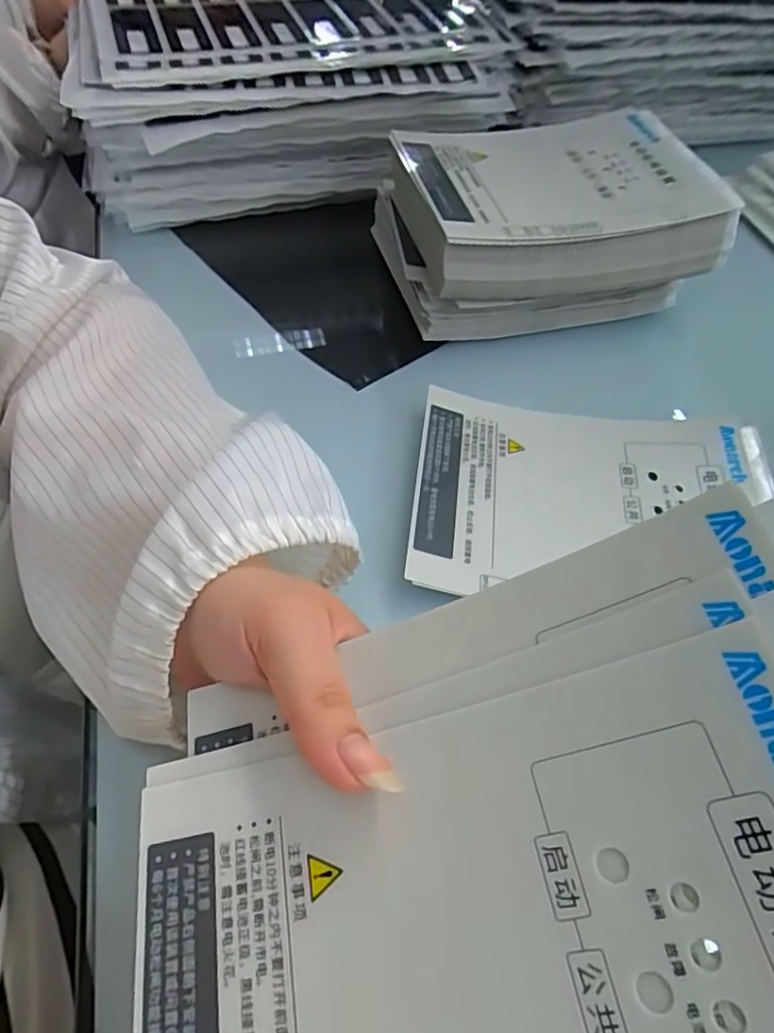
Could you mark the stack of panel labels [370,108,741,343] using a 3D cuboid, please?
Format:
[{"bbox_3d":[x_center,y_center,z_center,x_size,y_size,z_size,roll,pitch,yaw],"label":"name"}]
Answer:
[{"bbox_3d":[0.101,-0.195,0.393,0.188,0.081,0.141,-10,57,-9],"label":"stack of panel labels"}]

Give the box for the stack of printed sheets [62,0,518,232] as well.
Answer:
[{"bbox_3d":[-0.072,-0.340,0.466,0.316,0.099,0.218,-8,57,-7],"label":"stack of printed sheets"}]

